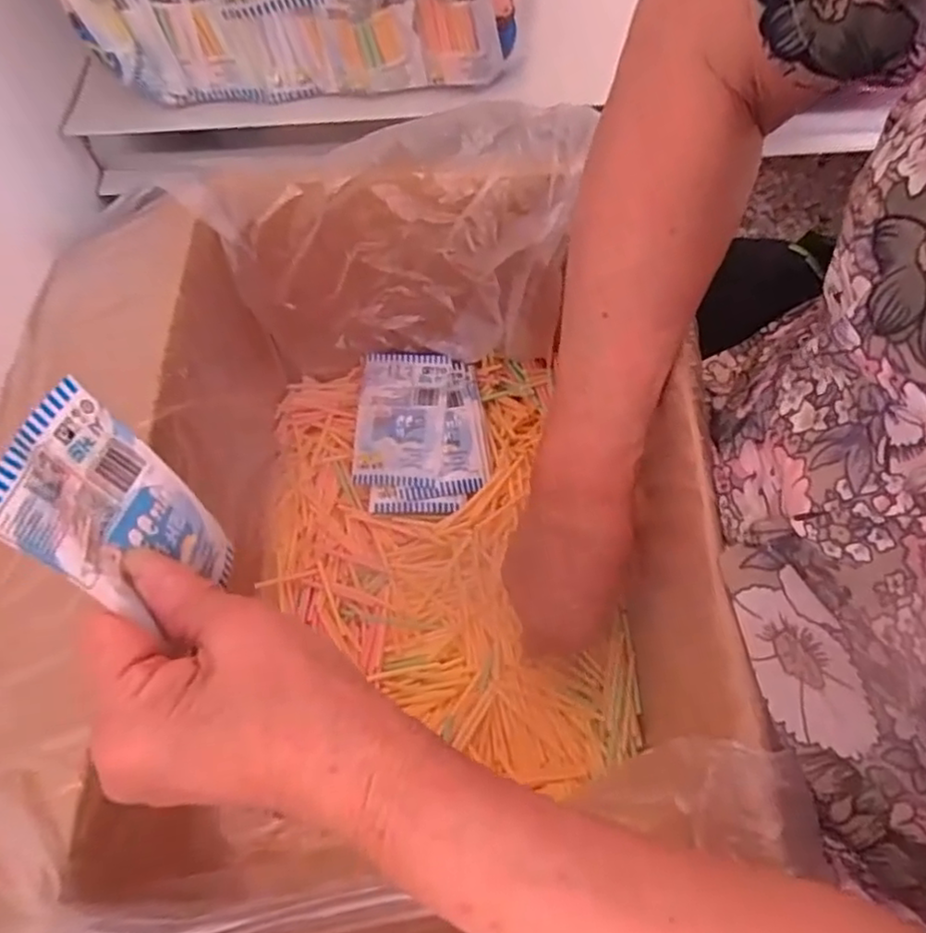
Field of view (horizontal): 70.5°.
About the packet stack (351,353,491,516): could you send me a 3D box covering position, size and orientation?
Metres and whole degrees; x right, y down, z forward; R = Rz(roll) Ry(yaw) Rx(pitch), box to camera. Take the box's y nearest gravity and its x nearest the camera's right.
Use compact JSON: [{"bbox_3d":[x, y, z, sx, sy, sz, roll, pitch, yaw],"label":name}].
[{"bbox_3d":[-0.031,-0.026,0.495,0.098,0.015,0.122,4,76,-3],"label":"packet stack"}]

